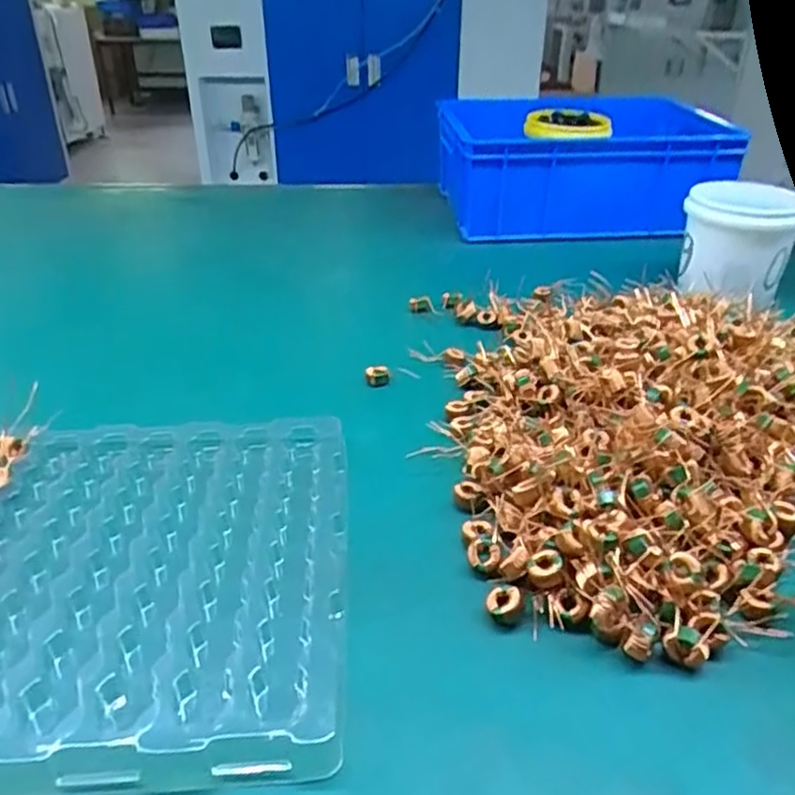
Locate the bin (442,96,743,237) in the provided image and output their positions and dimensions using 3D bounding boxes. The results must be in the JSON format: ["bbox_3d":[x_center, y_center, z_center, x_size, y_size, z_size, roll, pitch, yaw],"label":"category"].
[{"bbox_3d":[0.276,-0.355,1.071,0.392,0.152,0.247,1,32,-3],"label":"bin"}]

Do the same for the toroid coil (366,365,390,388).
[{"bbox_3d":[-0.019,-0.020,0.652,0.023,0.016,0.017,1,32,-3],"label":"toroid coil"}]

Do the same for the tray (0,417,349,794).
[{"bbox_3d":[-0.180,0.100,0.433,0.291,0.020,0.291,0,32,-4],"label":"tray"}]

